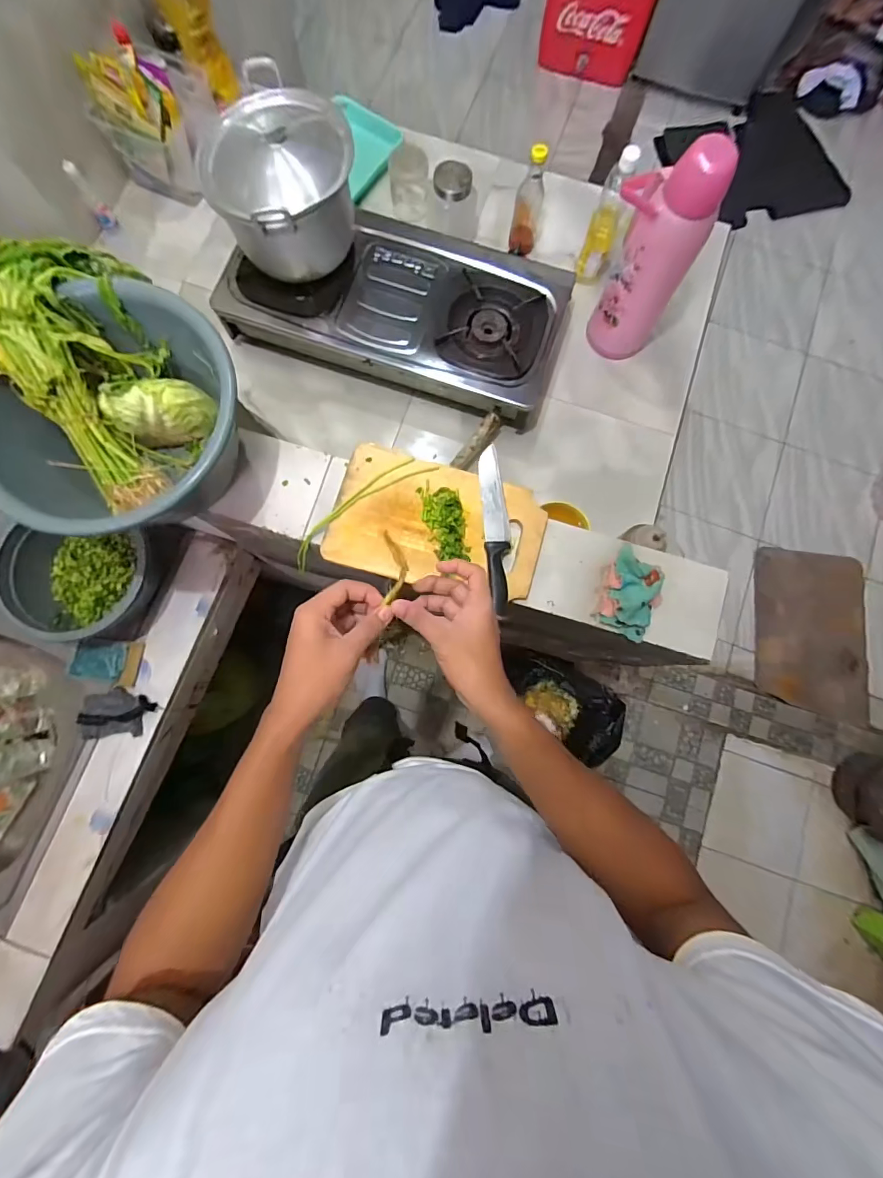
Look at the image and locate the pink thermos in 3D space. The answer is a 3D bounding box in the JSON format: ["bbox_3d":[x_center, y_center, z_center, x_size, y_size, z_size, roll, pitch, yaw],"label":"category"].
[{"bbox_3d":[0.396,-0.643,0.846,0.114,0.359,0.173,-9,81,-3],"label":"pink thermos"}]

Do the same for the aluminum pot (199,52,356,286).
[{"bbox_3d":[-0.280,-0.713,0.790,0.200,0.203,0.230,41,82,5],"label":"aluminum pot"}]

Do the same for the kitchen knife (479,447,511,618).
[{"bbox_3d":[0.077,-0.086,0.620,0.037,0.029,0.243,-2,81,-2],"label":"kitchen knife"}]

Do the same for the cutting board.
[{"bbox_3d":[-0.003,-0.091,0.634,0.292,0.023,0.178,16,81,1],"label":"cutting board"}]

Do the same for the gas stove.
[{"bbox_3d":[-0.086,-0.621,0.938,0.682,0.105,0.351,18,81,1],"label":"gas stove"}]

